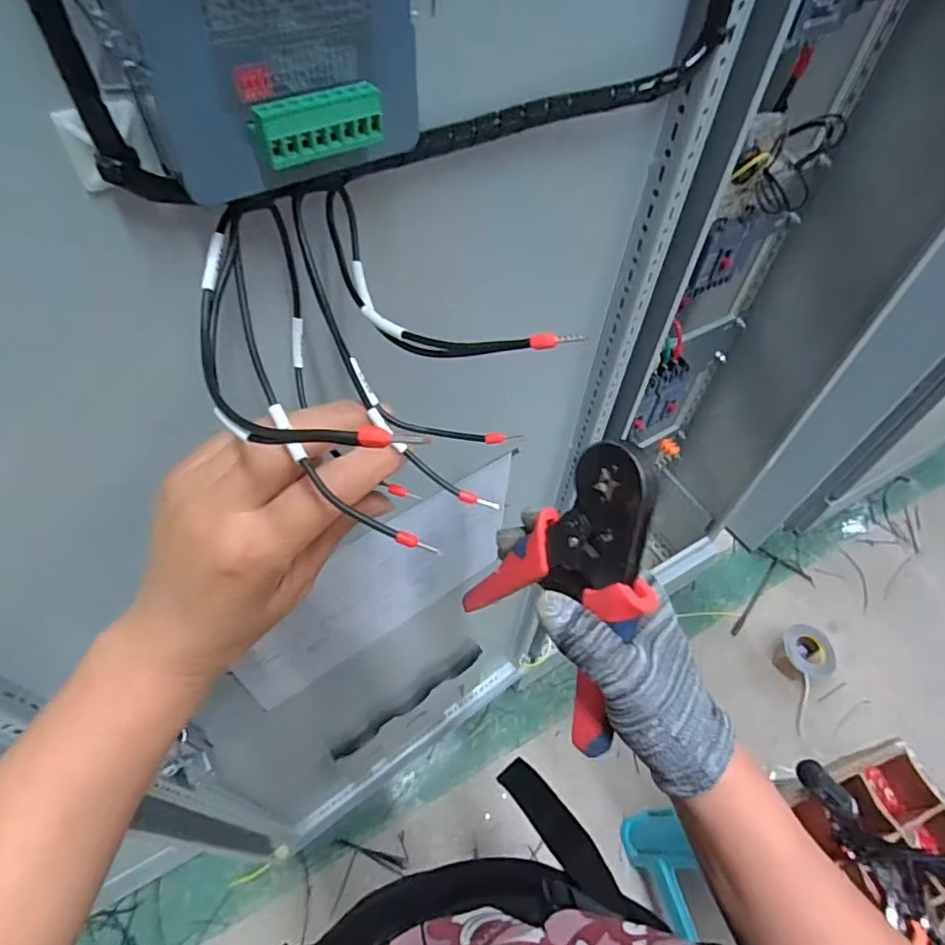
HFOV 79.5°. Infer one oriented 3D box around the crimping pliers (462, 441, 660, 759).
[{"bbox_3d":[0.062,0.074,0.301,0.016,0.164,0.115,-8,56,-38],"label":"crimping pliers"}]

